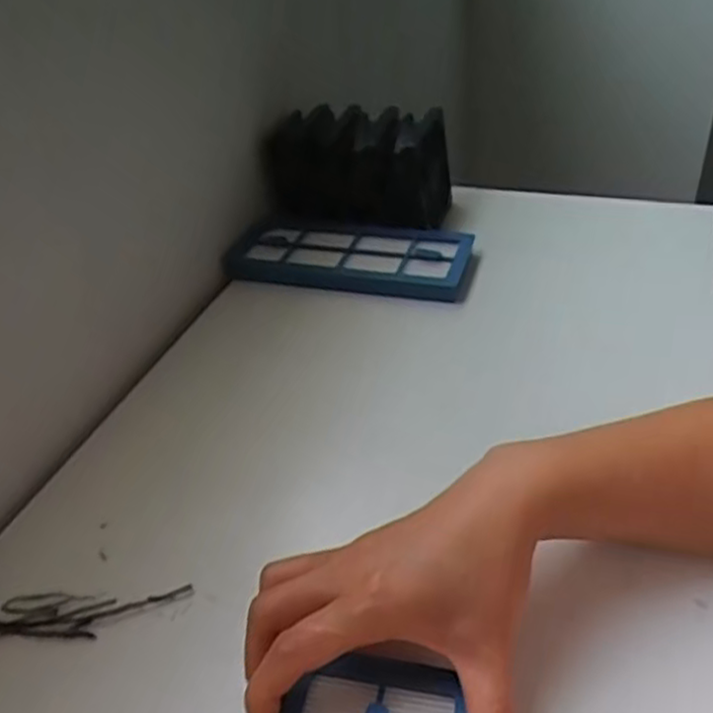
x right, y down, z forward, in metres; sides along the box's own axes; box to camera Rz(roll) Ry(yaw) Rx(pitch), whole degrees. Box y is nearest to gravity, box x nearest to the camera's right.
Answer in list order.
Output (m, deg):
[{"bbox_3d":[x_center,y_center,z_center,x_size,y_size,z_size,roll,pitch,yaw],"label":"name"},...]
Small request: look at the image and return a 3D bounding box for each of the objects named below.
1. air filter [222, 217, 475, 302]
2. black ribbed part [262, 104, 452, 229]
[{"bbox_3d":[-0.010,-0.088,0.634,0.207,0.027,0.092,7,38,18],"label":"air filter"},{"bbox_3d":[-0.005,-0.183,0.677,0.165,0.089,0.102,7,38,17],"label":"black ribbed part"}]

